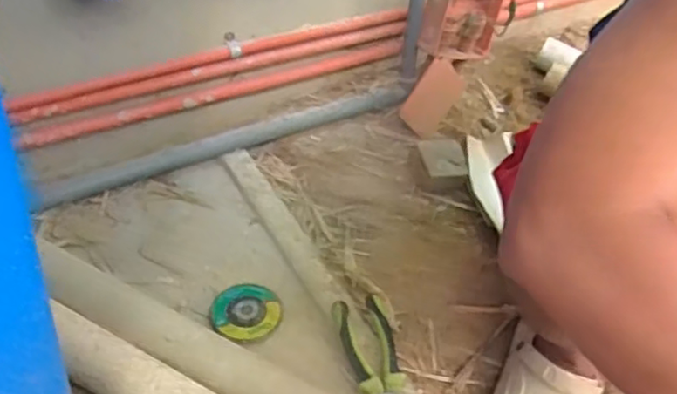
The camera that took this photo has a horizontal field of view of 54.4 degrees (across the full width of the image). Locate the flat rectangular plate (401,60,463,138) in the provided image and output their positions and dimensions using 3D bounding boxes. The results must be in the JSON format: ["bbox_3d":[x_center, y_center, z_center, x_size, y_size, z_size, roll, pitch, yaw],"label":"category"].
[{"bbox_3d":[0.162,-0.166,1.116,0.009,0.105,0.124,32,86,39],"label":"flat rectangular plate"}]

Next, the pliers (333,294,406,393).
[{"bbox_3d":[0.045,0.194,0.755,0.061,0.020,0.188,-6,42,-14],"label":"pliers"}]

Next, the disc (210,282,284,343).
[{"bbox_3d":[-0.113,0.141,0.824,0.083,0.013,0.091,3,41,-3],"label":"disc"}]

